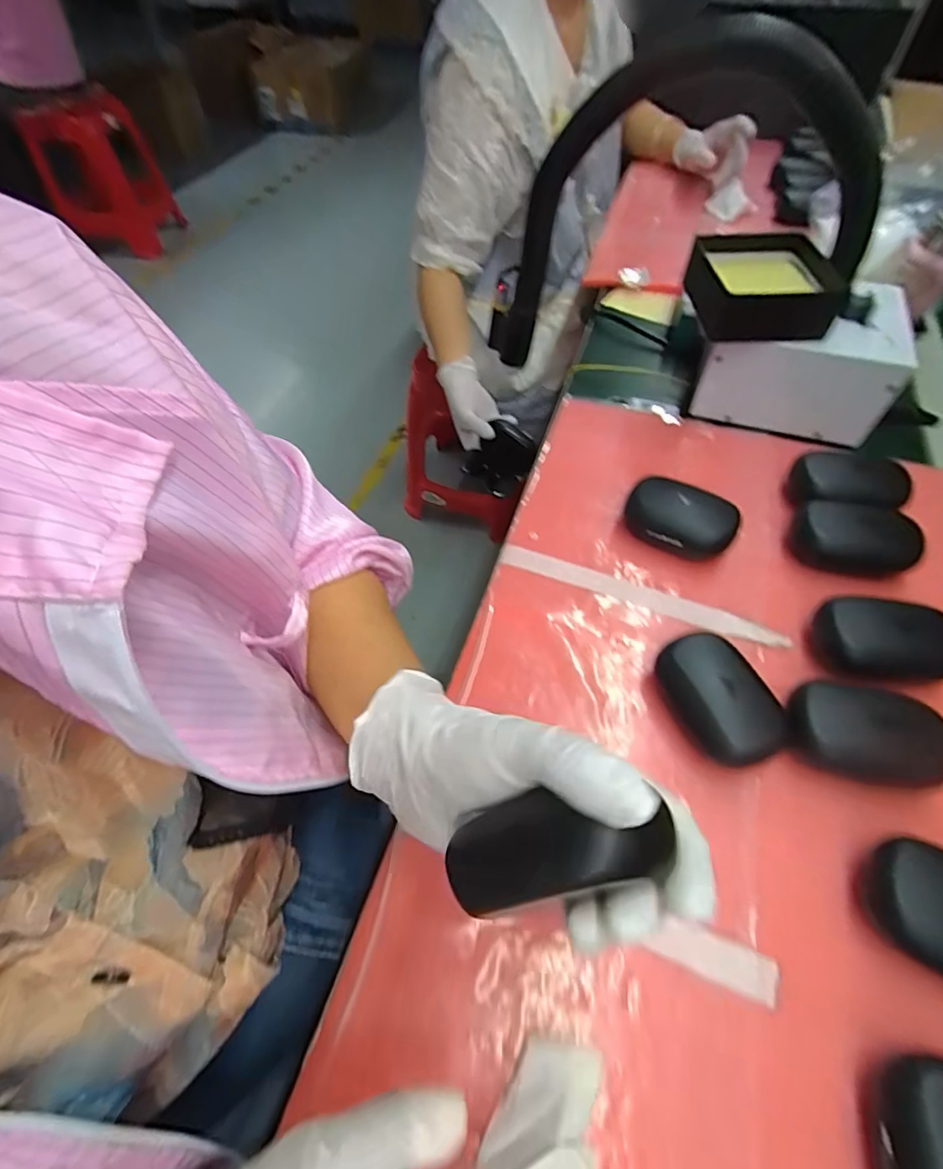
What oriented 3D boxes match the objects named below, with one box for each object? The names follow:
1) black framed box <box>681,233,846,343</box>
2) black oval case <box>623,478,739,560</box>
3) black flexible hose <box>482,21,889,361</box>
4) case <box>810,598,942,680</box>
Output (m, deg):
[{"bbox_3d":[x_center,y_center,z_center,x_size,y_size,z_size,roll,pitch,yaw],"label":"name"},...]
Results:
[{"bbox_3d":[0.249,-0.259,0.439,0.109,0.040,0.121,6,56,4],"label":"black framed box"},{"bbox_3d":[0.163,-0.049,0.407,0.081,0.036,0.056,31,61,19],"label":"black oval case"},{"bbox_3d":[0.147,-0.322,0.432,0.339,0.196,0.072,-7,62,24],"label":"black flexible hose"},{"bbox_3d":[0.274,0.038,0.337,0.081,0.037,0.053,15,57,10],"label":"case"}]

